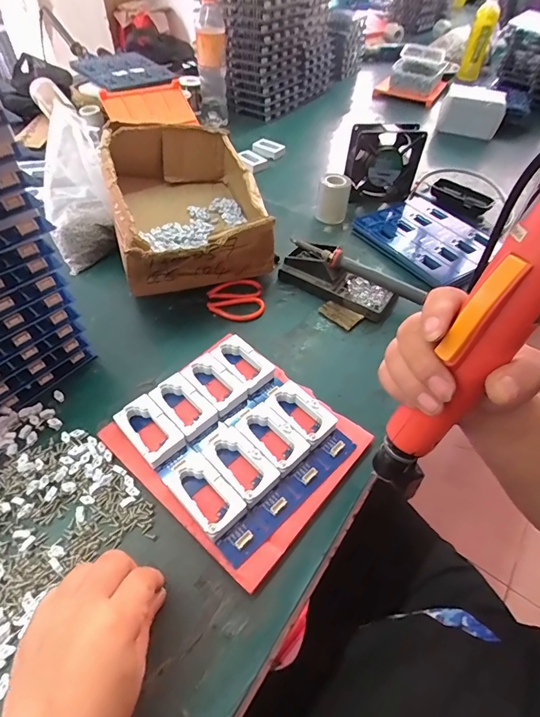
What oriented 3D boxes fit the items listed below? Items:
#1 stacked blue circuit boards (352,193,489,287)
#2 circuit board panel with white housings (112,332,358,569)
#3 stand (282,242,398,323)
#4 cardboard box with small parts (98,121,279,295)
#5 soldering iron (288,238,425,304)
[{"bbox_3d":[0.252,-0.203,0.642,0.173,0.030,0.194,-32,59,-27],"label":"stacked blue circuit boards"},{"bbox_3d":[-0.035,0.075,0.400,0.161,0.030,0.185,-35,60,-29],"label":"circuit board panel with white housings"},{"bbox_3d":[0.095,-0.109,0.550,0.160,0.042,0.064,30,54,20],"label":"stand"},{"bbox_3d":[-0.119,-0.216,0.577,0.202,0.128,0.282,-10,51,-12],"label":"cardboard box with small parts"},{"bbox_3d":[0.118,-0.123,0.543,0.189,0.032,0.020,27,53,18],"label":"soldering iron"}]

